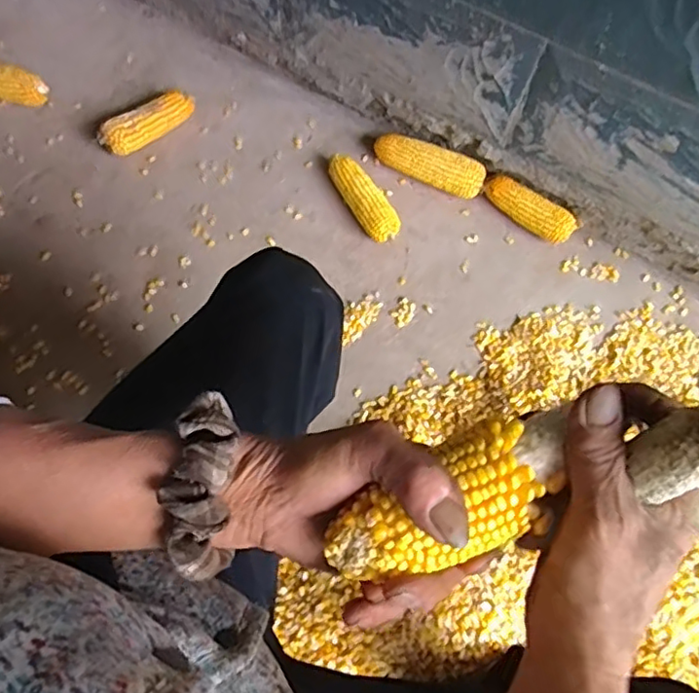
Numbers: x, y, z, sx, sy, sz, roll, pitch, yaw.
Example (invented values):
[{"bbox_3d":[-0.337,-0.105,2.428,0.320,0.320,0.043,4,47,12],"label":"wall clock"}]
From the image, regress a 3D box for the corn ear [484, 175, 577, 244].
[{"bbox_3d":[0.292,-0.223,0.995,0.161,0.051,0.058,30,70,8],"label":"corn ear"}]

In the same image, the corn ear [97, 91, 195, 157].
[{"bbox_3d":[-0.336,-0.375,1.020,0.171,0.052,0.048,-38,75,-16],"label":"corn ear"}]

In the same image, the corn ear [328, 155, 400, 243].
[{"bbox_3d":[0.020,-0.244,0.994,0.054,0.043,0.174,-31,74,-15],"label":"corn ear"}]

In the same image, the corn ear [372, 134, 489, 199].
[{"bbox_3d":[0.131,-0.301,1.004,0.188,0.046,0.060,20,72,5],"label":"corn ear"}]

